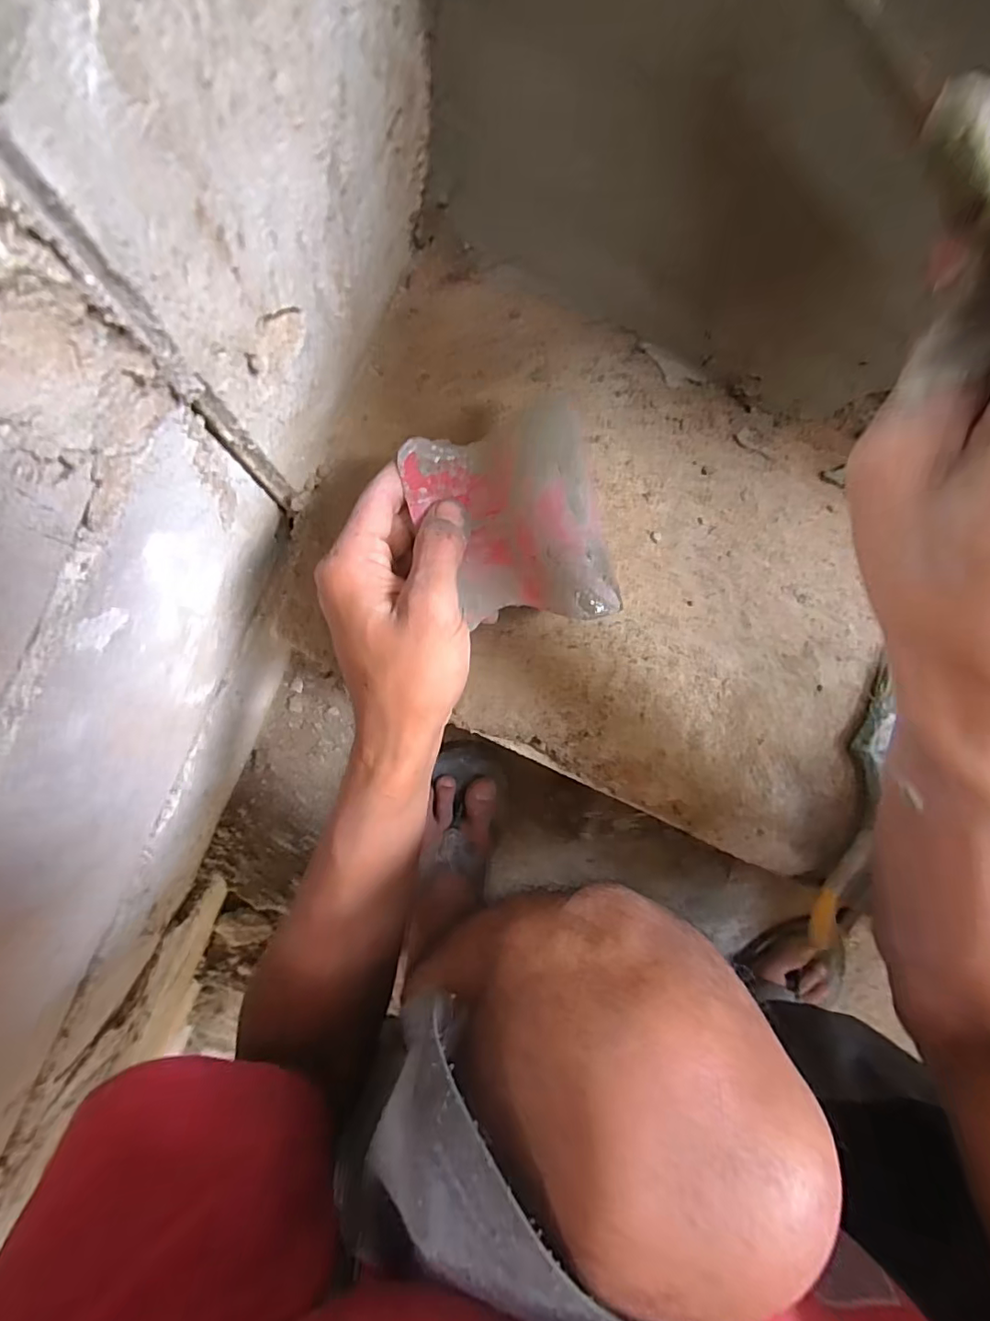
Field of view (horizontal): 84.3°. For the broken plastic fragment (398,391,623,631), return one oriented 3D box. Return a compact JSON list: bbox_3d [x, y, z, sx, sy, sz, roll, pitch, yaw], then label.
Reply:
[{"bbox_3d":[0.011,-0.075,0.294,0.101,0.024,0.118,-16,94,-8],"label":"broken plastic fragment"}]

